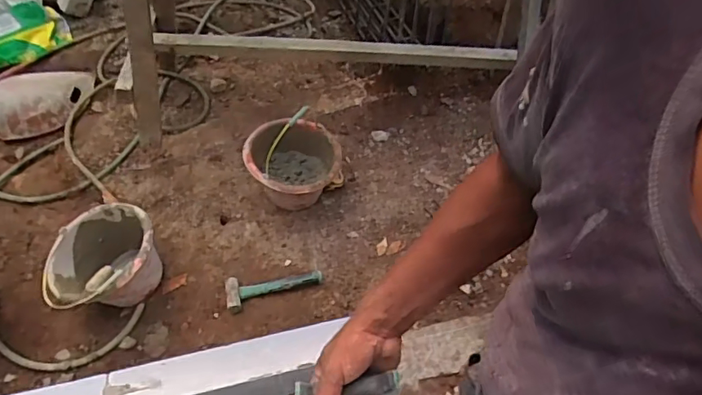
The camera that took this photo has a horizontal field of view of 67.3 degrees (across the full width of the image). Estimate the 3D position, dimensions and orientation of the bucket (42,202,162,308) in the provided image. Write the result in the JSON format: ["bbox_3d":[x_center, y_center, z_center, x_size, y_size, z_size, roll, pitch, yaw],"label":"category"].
[{"bbox_3d":[-0.703,0.197,1.508,0.277,0.204,0.322,37,61,23],"label":"bucket"}]

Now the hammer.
[{"bbox_3d":[-0.229,0.267,1.582,0.283,0.033,0.097,-9,54,-7],"label":"hammer"}]

